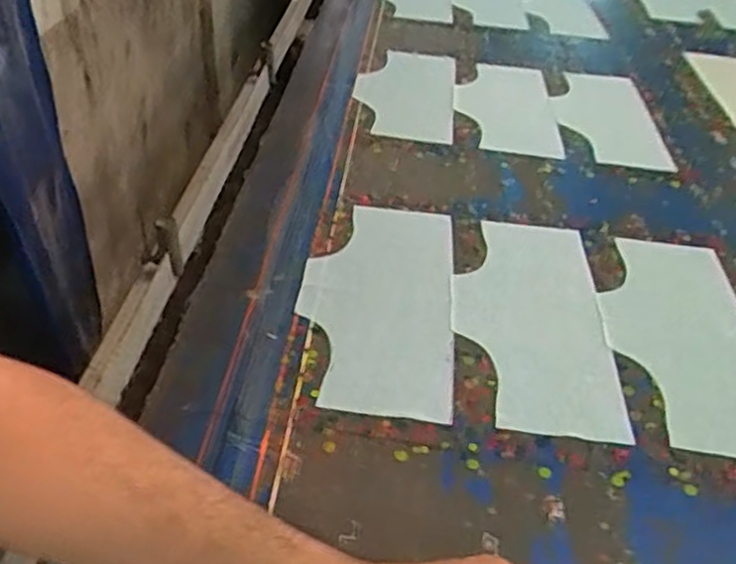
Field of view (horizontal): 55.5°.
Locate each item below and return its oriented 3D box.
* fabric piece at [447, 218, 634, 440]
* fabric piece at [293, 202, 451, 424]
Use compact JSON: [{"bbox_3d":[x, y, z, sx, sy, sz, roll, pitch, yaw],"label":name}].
[{"bbox_3d":[0.163,0.026,0.713,0.150,0.008,0.316,6,36,1],"label":"fabric piece"},{"bbox_3d":[0.010,0.010,0.706,0.149,0.006,0.307,7,38,1],"label":"fabric piece"}]

